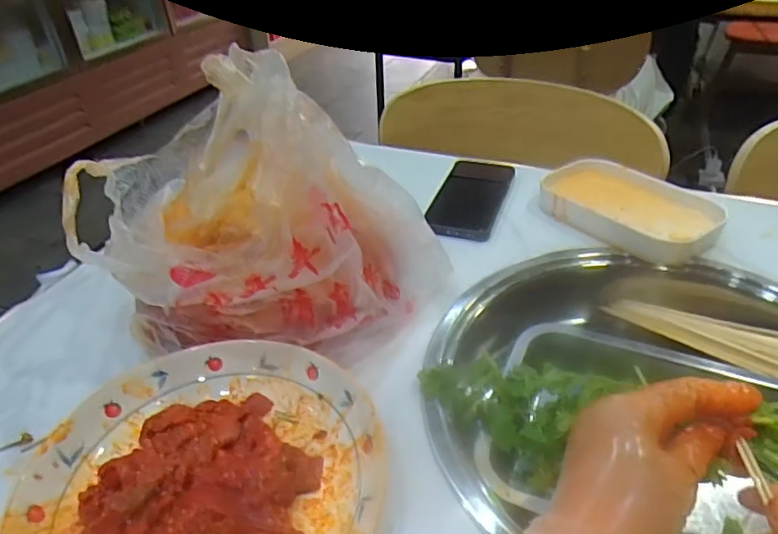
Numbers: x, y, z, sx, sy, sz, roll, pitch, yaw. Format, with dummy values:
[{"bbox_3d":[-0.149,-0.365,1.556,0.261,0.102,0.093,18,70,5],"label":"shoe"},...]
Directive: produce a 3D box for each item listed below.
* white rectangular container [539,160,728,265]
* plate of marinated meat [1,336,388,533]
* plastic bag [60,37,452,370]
[{"bbox_3d":[0.270,-0.068,0.641,0.115,0.035,0.186,-31,45,-33],"label":"white rectangular container"},{"bbox_3d":[-0.117,0.137,0.372,0.220,0.047,0.225,-1,37,1],"label":"plate of marinated meat"},{"bbox_3d":[-0.105,-0.057,0.493,0.305,0.227,0.236,2,38,6],"label":"plastic bag"}]

